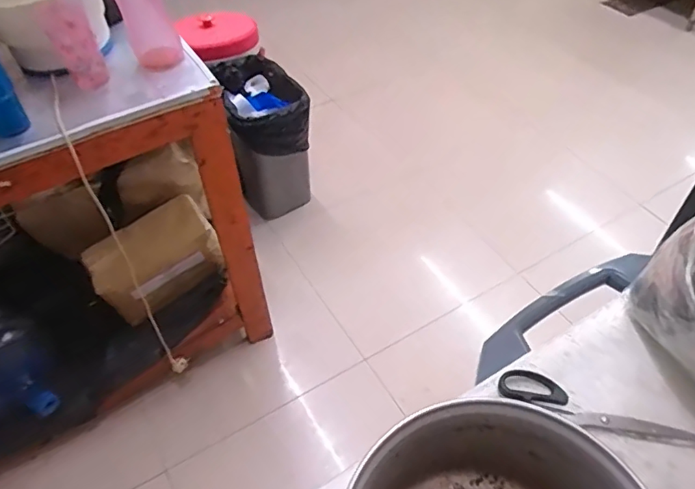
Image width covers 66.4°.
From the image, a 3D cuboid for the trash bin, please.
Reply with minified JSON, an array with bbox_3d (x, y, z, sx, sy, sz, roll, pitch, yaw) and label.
[{"bbox_3d":[-0.277,-0.369,1.846,0.265,0.409,0.396,-16,50,-12],"label":"trash bin"}]

